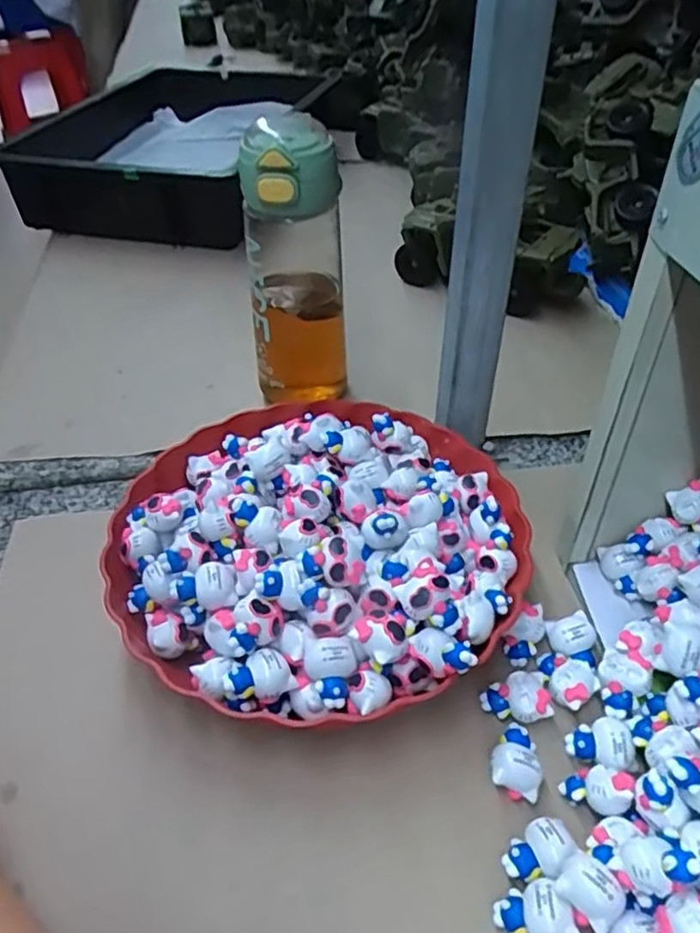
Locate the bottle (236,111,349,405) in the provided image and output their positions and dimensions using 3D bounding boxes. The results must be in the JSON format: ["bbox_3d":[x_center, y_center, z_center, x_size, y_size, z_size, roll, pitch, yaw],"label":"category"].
[{"bbox_3d":[-0.041,-0.139,0.511,0.080,0.209,0.068,-7,42,0],"label":"bottle"}]

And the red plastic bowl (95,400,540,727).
[{"bbox_3d":[-0.018,0.033,0.406,0.232,0.065,0.235,-1,42,1],"label":"red plastic bowl"}]

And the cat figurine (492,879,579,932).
[{"bbox_3d":[0.077,0.188,0.286,0.030,0.020,0.024,-4,42,-3],"label":"cat figurine"}]

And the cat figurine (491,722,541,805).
[{"bbox_3d":[0.082,0.143,0.338,0.022,0.016,0.037,6,43,9],"label":"cat figurine"}]

